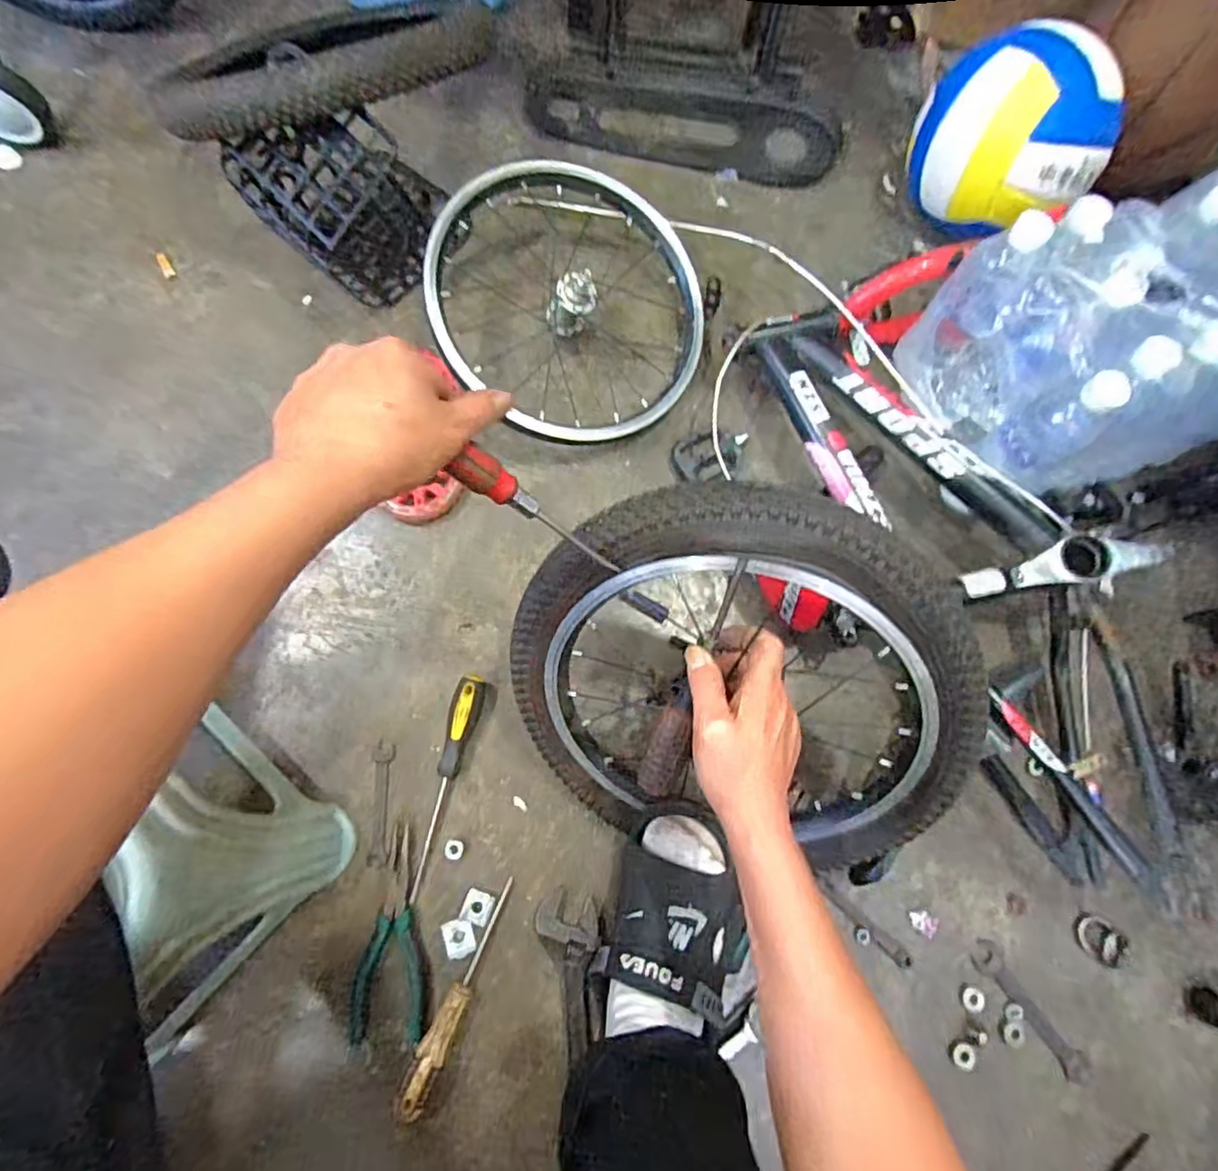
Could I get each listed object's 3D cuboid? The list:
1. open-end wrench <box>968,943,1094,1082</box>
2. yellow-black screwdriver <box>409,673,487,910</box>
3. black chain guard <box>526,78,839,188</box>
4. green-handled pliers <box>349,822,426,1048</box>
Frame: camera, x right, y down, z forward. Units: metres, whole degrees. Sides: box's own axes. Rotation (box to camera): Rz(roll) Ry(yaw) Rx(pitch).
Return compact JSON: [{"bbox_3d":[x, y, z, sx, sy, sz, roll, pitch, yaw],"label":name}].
[{"bbox_3d":[0.414,0.417,0.625,0.030,0.005,0.148,-35,81,-9],"label":"open-end wrench"},{"bbox_3d":[-0.168,0.199,0.641,0.024,0.024,0.221,15,77,1],"label":"yellow-black screwdriver"},{"bbox_3d":[0.097,-0.607,0.839,0.396,0.024,0.114,14,77,1],"label":"black chain guard"},{"bbox_3d":[-0.209,0.336,0.615,0.069,0.015,0.184,0,77,-2],"label":"green-handled pliers"}]

